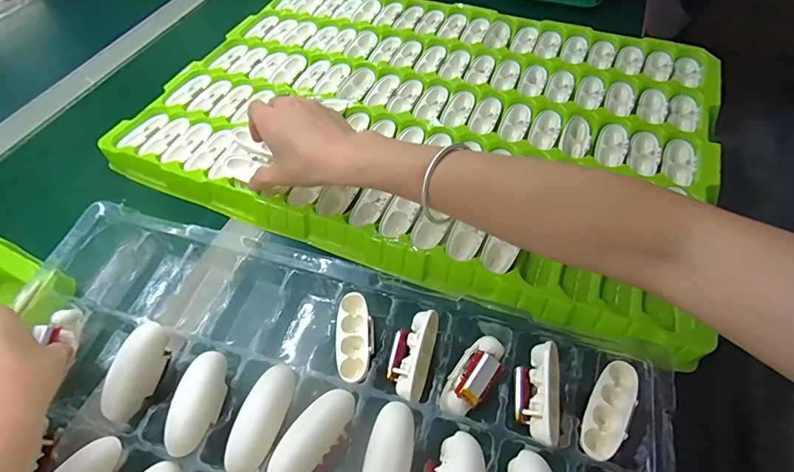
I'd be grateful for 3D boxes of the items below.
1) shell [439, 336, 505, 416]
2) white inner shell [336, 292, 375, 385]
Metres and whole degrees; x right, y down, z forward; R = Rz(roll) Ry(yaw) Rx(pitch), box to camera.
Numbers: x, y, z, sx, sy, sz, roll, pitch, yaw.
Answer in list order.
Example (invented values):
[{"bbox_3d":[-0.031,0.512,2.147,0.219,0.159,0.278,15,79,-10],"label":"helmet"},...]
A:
[{"bbox_3d":[0.053,0.093,0.288,0.028,0.015,0.060,30,61,22],"label":"shell"},{"bbox_3d":[-0.030,0.074,0.308,0.026,0.015,0.063,-5,54,-1],"label":"white inner shell"}]

